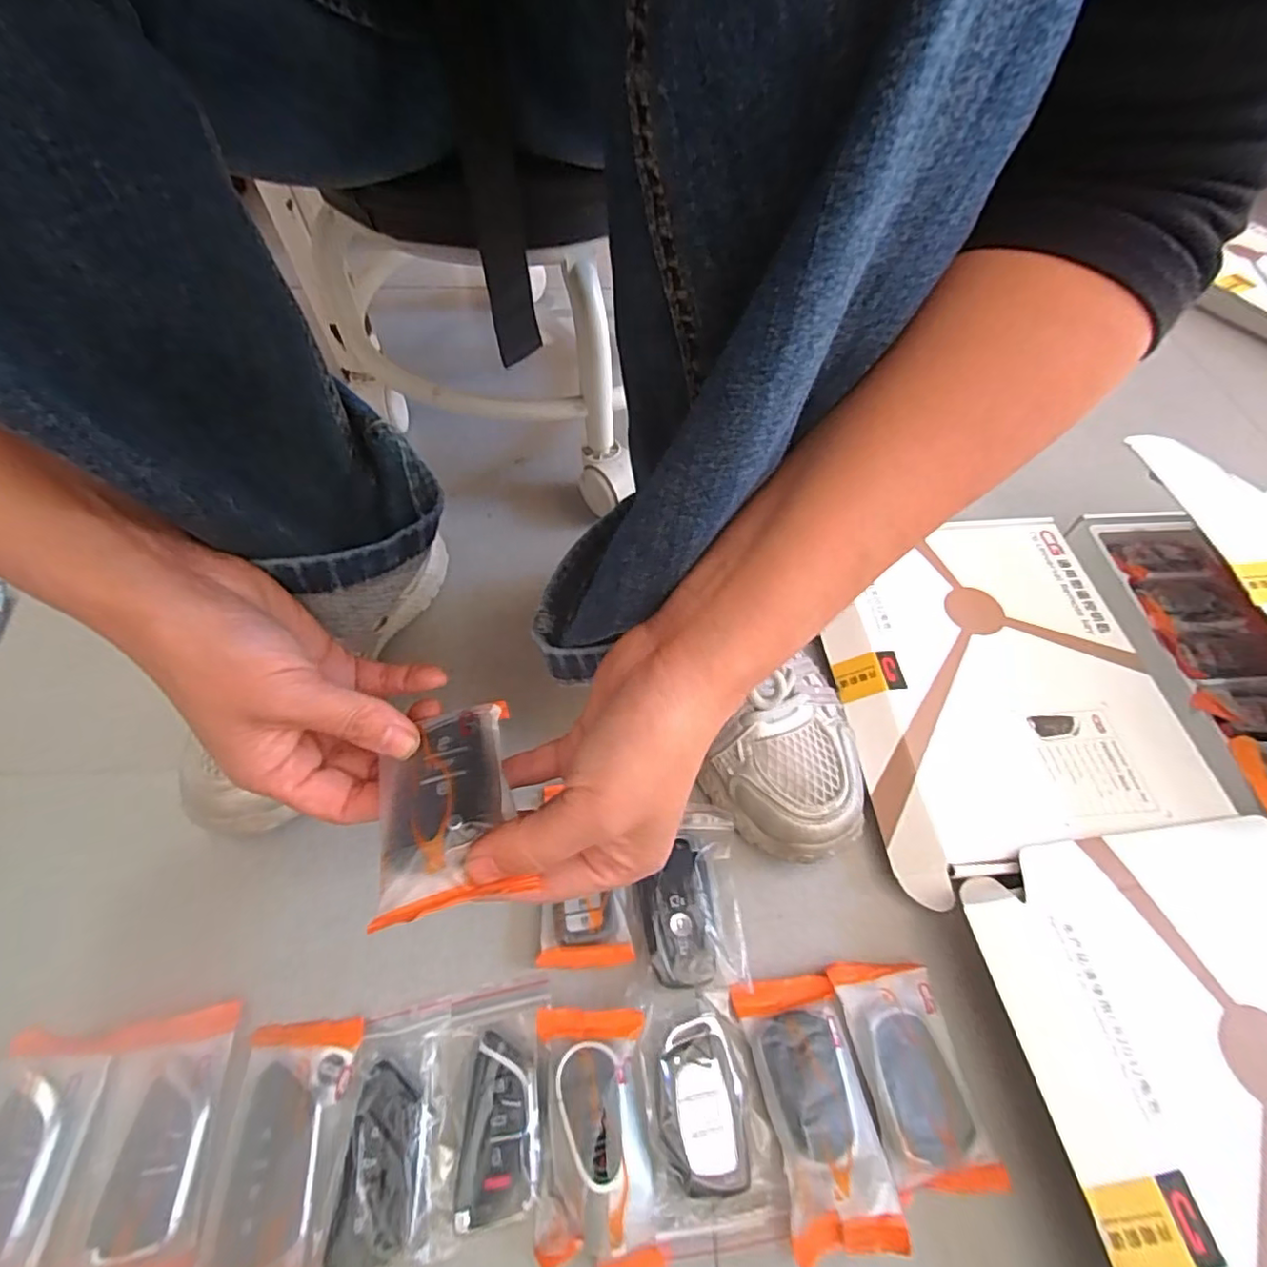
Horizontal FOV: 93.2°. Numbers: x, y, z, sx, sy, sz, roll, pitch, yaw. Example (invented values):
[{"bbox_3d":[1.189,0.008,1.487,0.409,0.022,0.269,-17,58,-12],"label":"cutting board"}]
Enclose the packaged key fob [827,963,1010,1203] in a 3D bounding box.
[{"bbox_3d":[0.137,0.214,0.295,0.050,0.012,0.093,-7,57,-6],"label":"packaged key fob"}]

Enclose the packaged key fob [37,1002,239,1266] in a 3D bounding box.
[{"bbox_3d":[-0.227,0.239,0.278,0.060,0.018,0.104,-8,57,-7],"label":"packaged key fob"}]

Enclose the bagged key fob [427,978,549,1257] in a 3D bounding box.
[{"bbox_3d":[-0.070,0.223,0.284,0.056,0.012,0.092,-8,57,-7],"label":"bagged key fob"}]

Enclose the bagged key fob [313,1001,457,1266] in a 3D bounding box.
[{"bbox_3d":[-0.116,0.234,0.279,0.057,0.017,0.094,-10,57,-8],"label":"bagged key fob"}]

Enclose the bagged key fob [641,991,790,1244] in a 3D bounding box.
[{"bbox_3d":[0.035,0.229,0.288,0.059,0.016,0.095,-5,57,-5],"label":"bagged key fob"}]

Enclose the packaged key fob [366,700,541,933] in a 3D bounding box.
[{"bbox_3d":[-0.072,0.064,0.231,0.047,0.018,0.084,-19,42,-2],"label":"packaged key fob"}]

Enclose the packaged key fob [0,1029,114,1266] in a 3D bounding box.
[{"bbox_3d":[-0.283,0.245,0.276,0.057,0.018,0.100,-3,56,-3],"label":"packaged key fob"}]

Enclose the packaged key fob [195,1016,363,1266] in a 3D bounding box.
[{"bbox_3d":[-0.163,0.239,0.278,0.054,0.014,0.096,-3,56,-3],"label":"packaged key fob"}]

